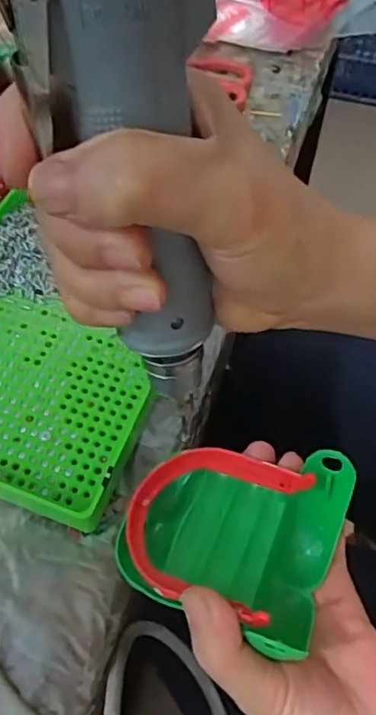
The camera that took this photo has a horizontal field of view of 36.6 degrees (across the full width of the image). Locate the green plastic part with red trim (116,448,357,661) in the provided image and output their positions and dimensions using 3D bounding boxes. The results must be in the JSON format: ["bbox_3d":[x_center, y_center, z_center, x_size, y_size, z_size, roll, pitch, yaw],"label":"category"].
[{"bbox_3d":[0.021,0.085,0.270,0.100,0.048,0.081,13,56,6],"label":"green plastic part with red trim"}]

